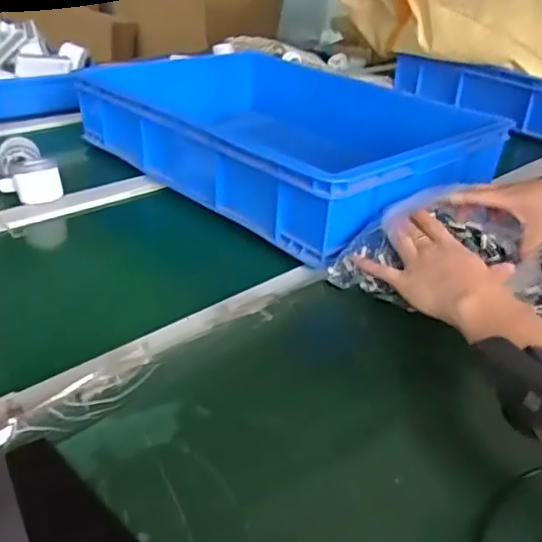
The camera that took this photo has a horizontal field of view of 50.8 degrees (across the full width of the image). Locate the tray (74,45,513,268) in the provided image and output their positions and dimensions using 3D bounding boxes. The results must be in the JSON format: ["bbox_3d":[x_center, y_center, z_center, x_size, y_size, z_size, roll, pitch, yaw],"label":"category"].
[{"bbox_3d":[0.021,-0.223,0.924,0.425,0.109,0.587,-24,42,-39],"label":"tray"}]

